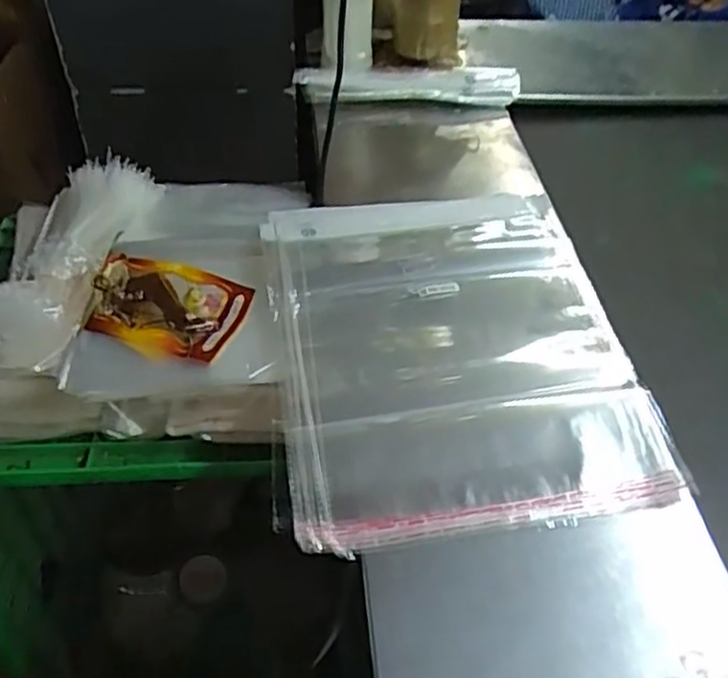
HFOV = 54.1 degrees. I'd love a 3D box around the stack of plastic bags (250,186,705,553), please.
[{"bbox_3d":[0.067,-0.010,0.603,0.279,0.026,0.369,-3,46,-7],"label":"stack of plastic bags"}]

